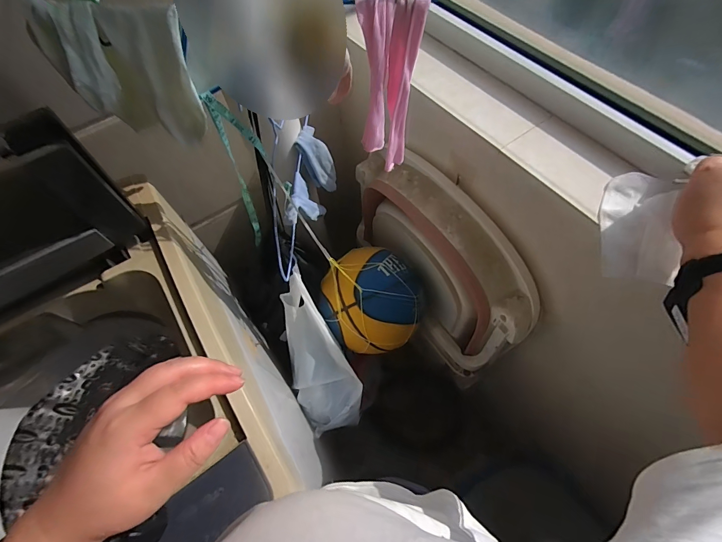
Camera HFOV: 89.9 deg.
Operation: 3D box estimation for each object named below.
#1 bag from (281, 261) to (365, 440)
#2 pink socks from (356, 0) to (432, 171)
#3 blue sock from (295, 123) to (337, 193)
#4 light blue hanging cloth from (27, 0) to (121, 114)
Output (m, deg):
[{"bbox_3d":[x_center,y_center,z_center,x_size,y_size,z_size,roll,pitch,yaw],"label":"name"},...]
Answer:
[{"bbox_3d":[-0.092,0.168,0.739,0.136,0.375,0.101,-16,16,-4],"label":"bag"},{"bbox_3d":[0.035,-0.199,0.425,0.067,0.194,0.057,5,61,7],"label":"pink socks"},{"bbox_3d":[-0.081,-0.205,0.688,0.052,0.127,0.032,-43,43,-18],"label":"blue sock"},{"bbox_3d":[-0.297,-0.231,0.386,0.063,0.095,0.046,-40,65,-16],"label":"light blue hanging cloth"}]

